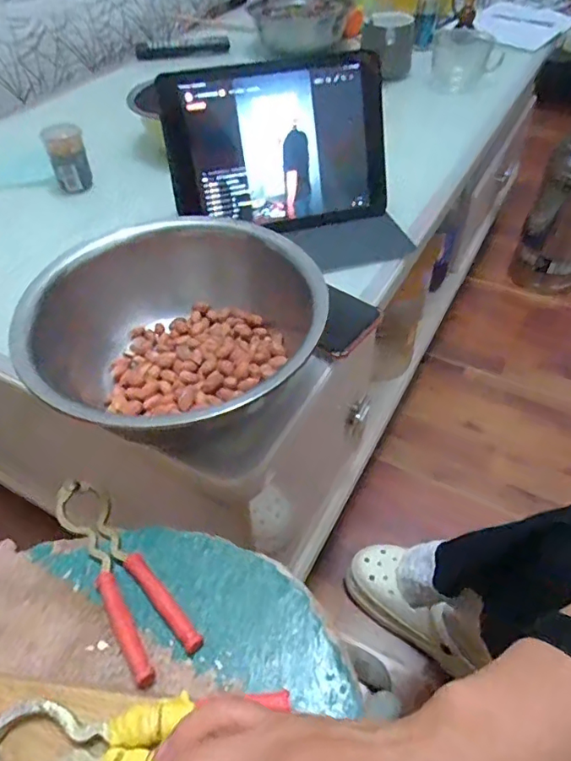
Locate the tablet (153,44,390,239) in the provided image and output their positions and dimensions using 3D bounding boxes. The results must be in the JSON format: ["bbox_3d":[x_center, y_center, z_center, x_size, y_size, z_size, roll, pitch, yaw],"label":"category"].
[{"bbox_3d":[-0.006,-0.256,0.576,0.238,0.170,0.019,-12,24,-10],"label":"tablet"}]

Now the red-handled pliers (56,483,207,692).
[{"bbox_3d":[-0.115,0.121,0.345,0.039,0.015,0.160,-32,55,-23],"label":"red-handled pliers"}]

